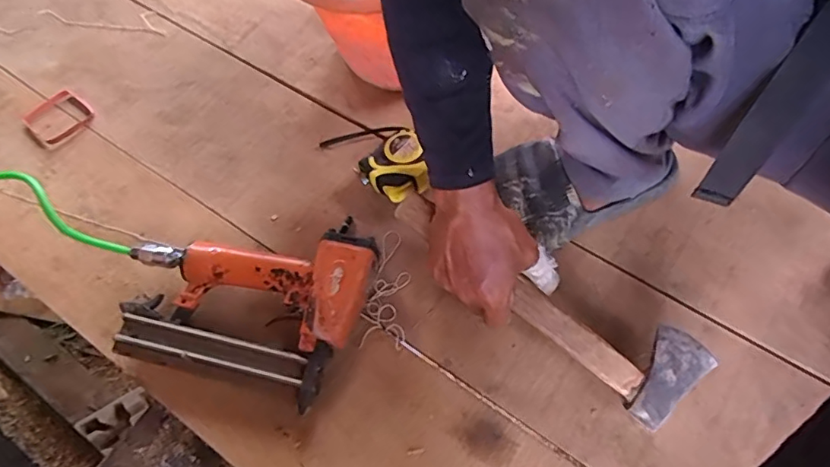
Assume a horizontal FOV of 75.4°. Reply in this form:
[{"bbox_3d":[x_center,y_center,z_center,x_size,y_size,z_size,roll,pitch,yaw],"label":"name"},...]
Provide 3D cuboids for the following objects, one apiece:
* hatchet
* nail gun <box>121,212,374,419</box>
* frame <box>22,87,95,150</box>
[{"bbox_3d":[0.119,0.055,0.510,0.317,0.030,0.079,36,71,10],"label":"hatchet"},{"bbox_3d":[-0.175,0.063,0.551,0.240,0.058,0.169,15,65,11],"label":"nail gun"},{"bbox_3d":[-0.469,-0.154,0.708,0.086,0.007,0.073,39,72,20],"label":"frame"}]

